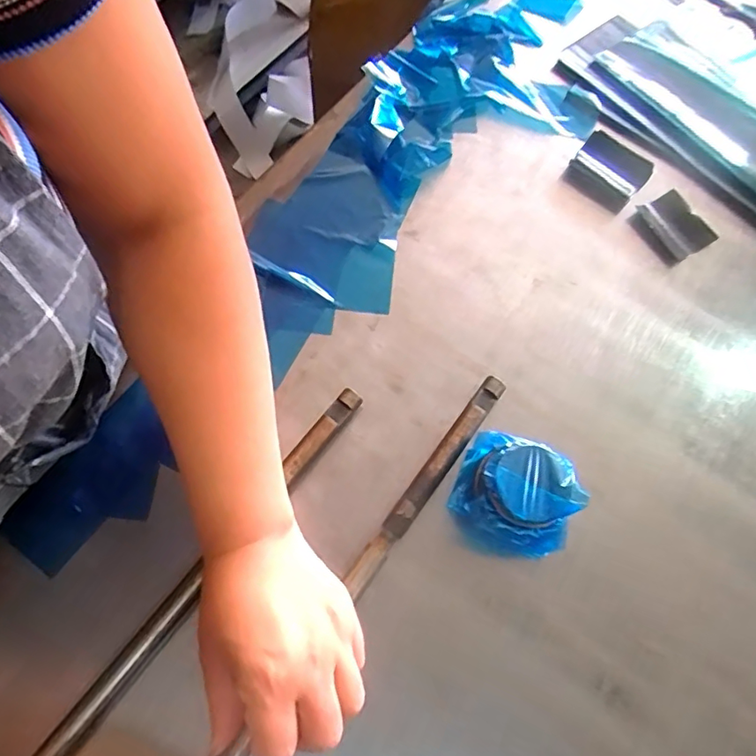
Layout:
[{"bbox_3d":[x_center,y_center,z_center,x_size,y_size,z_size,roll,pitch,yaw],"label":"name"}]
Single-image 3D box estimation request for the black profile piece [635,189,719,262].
[{"bbox_3d":[0.258,-0.133,0.476,0.041,0.008,0.061,-27,70,-12],"label":"black profile piece"}]

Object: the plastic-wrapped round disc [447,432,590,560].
[{"bbox_3d":[0.090,0.078,0.361,0.073,0.058,0.067,0,67,-1],"label":"plastic-wrapped round disc"}]

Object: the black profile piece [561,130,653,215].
[{"bbox_3d":[0.209,-0.188,0.500,0.065,0.011,0.066,40,72,15],"label":"black profile piece"}]

